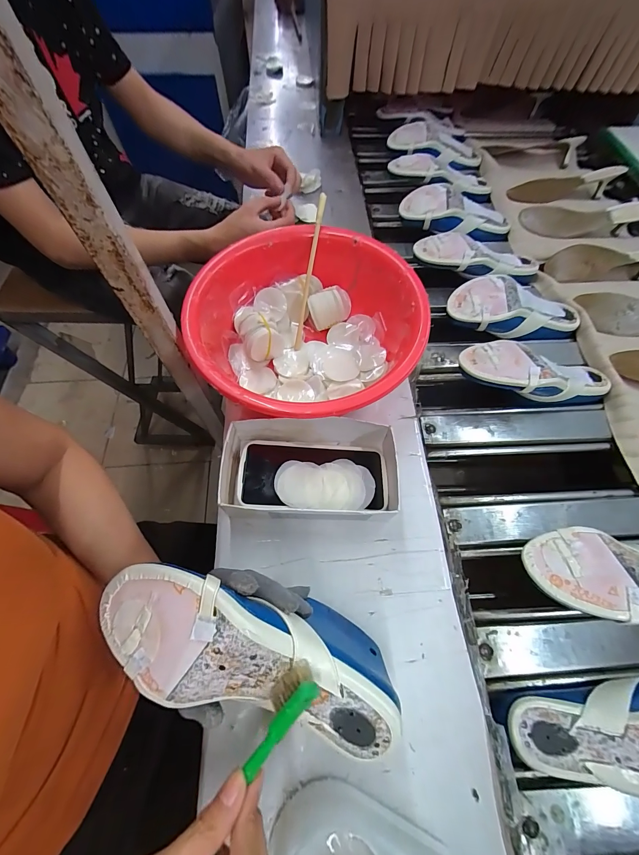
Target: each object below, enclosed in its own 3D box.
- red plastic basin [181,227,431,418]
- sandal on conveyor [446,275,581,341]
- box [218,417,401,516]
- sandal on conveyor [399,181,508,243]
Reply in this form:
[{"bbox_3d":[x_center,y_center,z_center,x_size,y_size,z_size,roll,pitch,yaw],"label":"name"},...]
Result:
[{"bbox_3d":[-0.015,-0.123,0.426,0.269,0.092,0.274,0,65,0],"label":"red plastic basin"},{"bbox_3d":[0.319,-0.193,0.538,0.229,0.052,0.089,4,64,-13],"label":"sandal on conveyor"},{"bbox_3d":[-0.009,0.049,0.381,0.194,0.053,0.106,2,65,1],"label":"box"},{"bbox_3d":[0.269,-0.414,0.654,0.222,0.064,0.098,11,65,5],"label":"sandal on conveyor"}]

